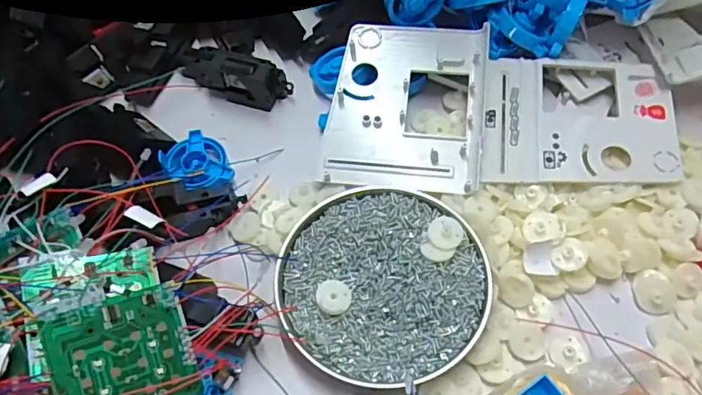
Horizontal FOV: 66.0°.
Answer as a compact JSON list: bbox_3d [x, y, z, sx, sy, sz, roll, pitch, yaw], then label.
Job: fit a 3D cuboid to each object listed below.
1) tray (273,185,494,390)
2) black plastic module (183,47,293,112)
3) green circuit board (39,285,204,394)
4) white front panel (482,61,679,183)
[{"bbox_3d":[0.020,0.055,0.358,0.131,0.026,0.133,-1,59,1],"label":"tray"},{"bbox_3d":[-0.101,-0.103,0.452,0.094,0.039,0.029,16,61,11],"label":"black plastic module"},{"bbox_3d":[-0.126,0.090,0.301,0.071,0.005,0.067,-14,84,-31],"label":"green circuit board"},{"bbox_3d":[0.171,-0.060,0.411,0.137,0.014,0.105,3,59,3],"label":"white front panel"}]

